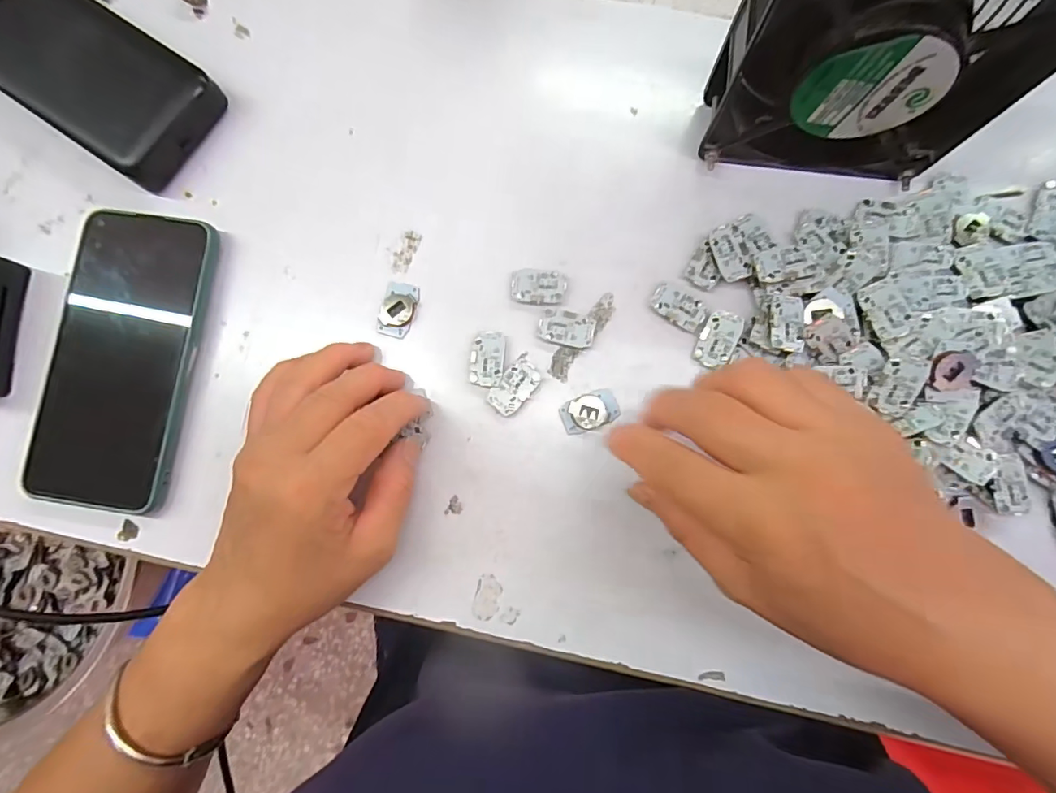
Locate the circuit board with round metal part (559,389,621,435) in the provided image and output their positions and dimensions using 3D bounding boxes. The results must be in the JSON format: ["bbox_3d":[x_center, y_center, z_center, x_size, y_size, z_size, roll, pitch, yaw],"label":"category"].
[{"bbox_3d":[0.033,0.008,0.264,0.031,0.005,0.017,-19,83,1],"label":"circuit board with round metal part"}]

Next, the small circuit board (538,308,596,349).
[{"bbox_3d":[0.021,-0.037,0.271,0.029,0.005,0.019,13,84,4],"label":"small circuit board"}]

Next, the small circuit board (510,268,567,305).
[{"bbox_3d":[0.006,-0.060,0.273,0.029,0.005,0.018,7,84,4],"label":"small circuit board"}]

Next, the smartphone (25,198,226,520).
[{"bbox_3d":[-0.222,-0.021,0.274,0.075,0.016,0.160,8,84,4],"label":"smartphone"}]

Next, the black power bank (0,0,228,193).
[{"bbox_3d":[-0.259,-0.190,0.287,0.155,0.032,0.071,34,86,6],"label":"black power bank"}]

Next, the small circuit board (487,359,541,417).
[{"bbox_3d":[-0.007,-0.005,0.268,0.018,0.005,0.030,40,87,7],"label":"small circuit board"}]

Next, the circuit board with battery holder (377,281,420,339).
[{"bbox_3d":[-0.072,-0.048,0.276,0.018,0.005,0.030,14,84,5],"label":"circuit board with battery holder"}]

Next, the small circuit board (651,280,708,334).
[{"bbox_3d":[0.082,-0.049,0.266,0.030,0.004,0.019,31,86,6],"label":"small circuit board"}]

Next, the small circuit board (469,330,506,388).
[{"bbox_3d":[-0.022,-0.021,0.269,0.018,0.004,0.031,5,83,4],"label":"small circuit board"}]

